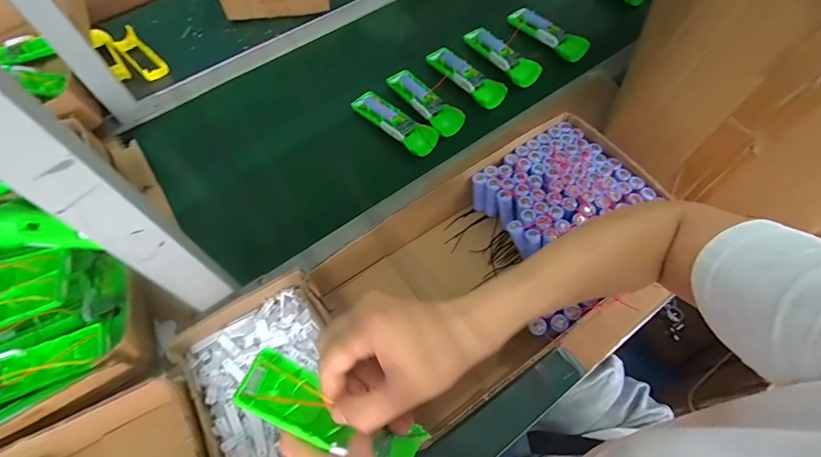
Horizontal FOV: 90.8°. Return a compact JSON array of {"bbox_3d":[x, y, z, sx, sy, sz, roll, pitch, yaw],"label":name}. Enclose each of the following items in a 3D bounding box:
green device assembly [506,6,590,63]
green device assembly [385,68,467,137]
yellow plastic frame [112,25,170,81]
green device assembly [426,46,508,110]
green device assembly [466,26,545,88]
[{"bbox_3d":[0.243,-0.357,0.731,0.047,0.024,0.164,-39,66,-16],"label":"green device assembly"},{"bbox_3d":[0.023,-0.212,0.666,0.047,0.022,0.162,-35,65,-14],"label":"green device assembly"},{"bbox_3d":[-0.517,-0.332,0.772,0.048,0.019,0.161,-40,67,-20],"label":"yellow plastic frame"},{"bbox_3d":[0.093,-0.259,0.684,0.041,0.022,0.163,-36,65,-15],"label":"green device assembly"},{"bbox_3d":[0.157,-0.307,0.713,0.045,0.026,0.162,-34,65,-14],"label":"green device assembly"}]

